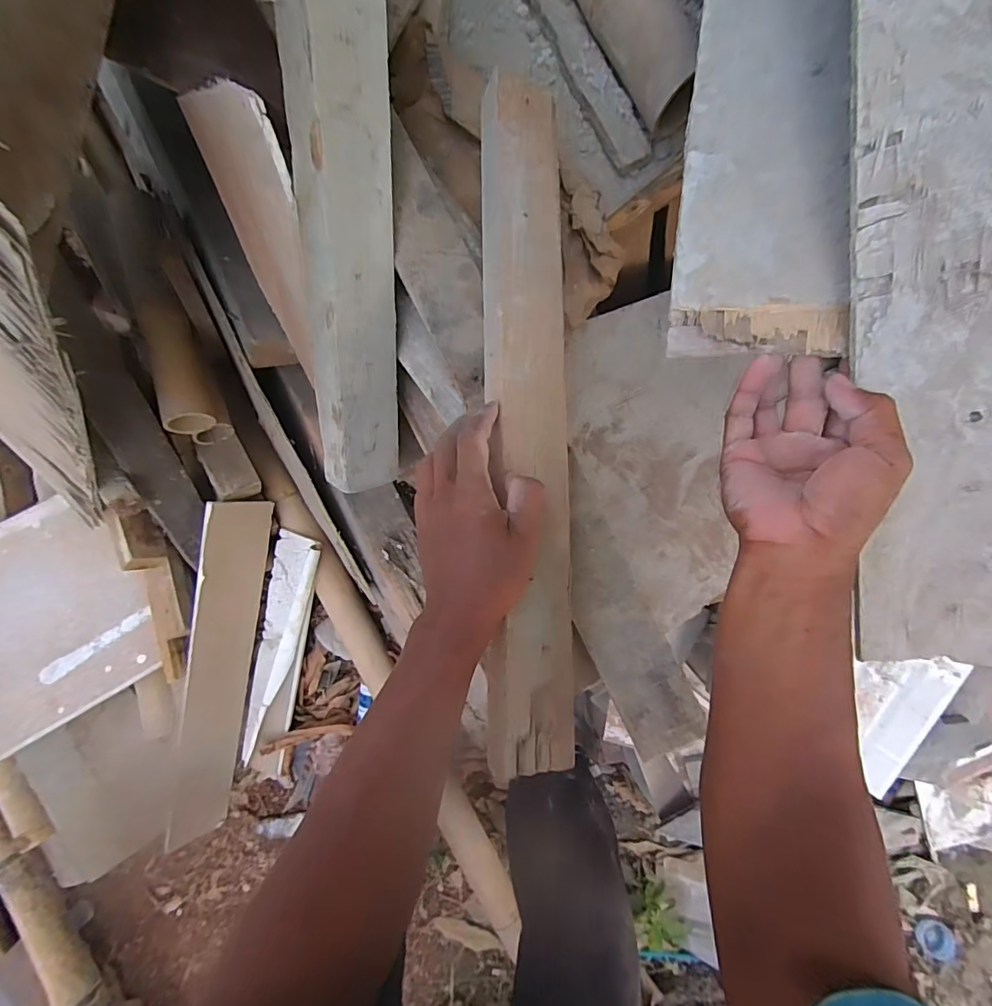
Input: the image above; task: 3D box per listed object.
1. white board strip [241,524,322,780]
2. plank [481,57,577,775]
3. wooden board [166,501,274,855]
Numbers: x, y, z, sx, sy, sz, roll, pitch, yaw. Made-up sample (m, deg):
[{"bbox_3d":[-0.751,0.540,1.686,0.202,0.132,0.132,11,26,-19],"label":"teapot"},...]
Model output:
[{"bbox_3d":[-0.416,0.297,0.917,0.100,0.029,0.488,17,100,21],"label":"white board strip"},{"bbox_3d":[0.021,-0.069,0.351,0.059,0.032,0.505,-2,85,7],"label":"plank"},{"bbox_3d":[-0.511,0.339,0.880,0.028,0.107,0.716,27,107,38],"label":"wooden board"}]

